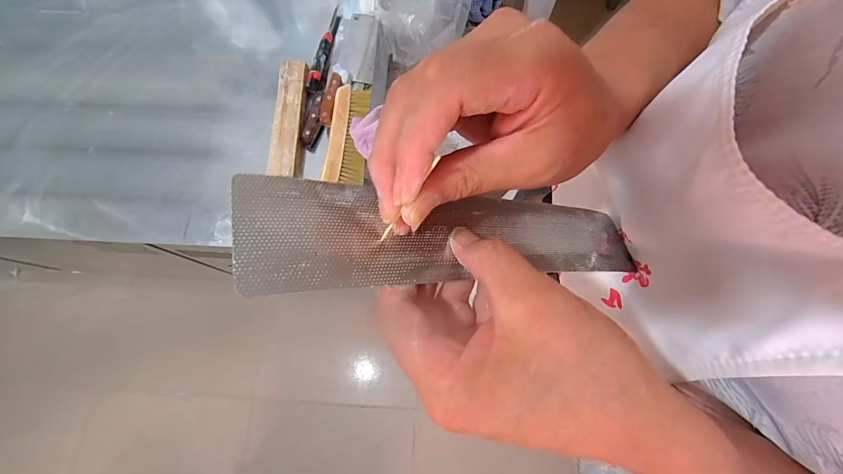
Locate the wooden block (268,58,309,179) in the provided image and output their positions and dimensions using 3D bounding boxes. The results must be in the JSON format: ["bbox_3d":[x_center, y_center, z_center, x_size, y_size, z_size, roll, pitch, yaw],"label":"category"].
[{"bbox_3d":[-0.266,-0.232,0.745,0.055,0.036,0.274,1,73,1],"label":"wooden block"}]

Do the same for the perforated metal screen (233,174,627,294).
[{"bbox_3d":[0.046,-0.002,0.239,0.298,0.014,0.058,-1,70,-32],"label":"perforated metal screen"}]

